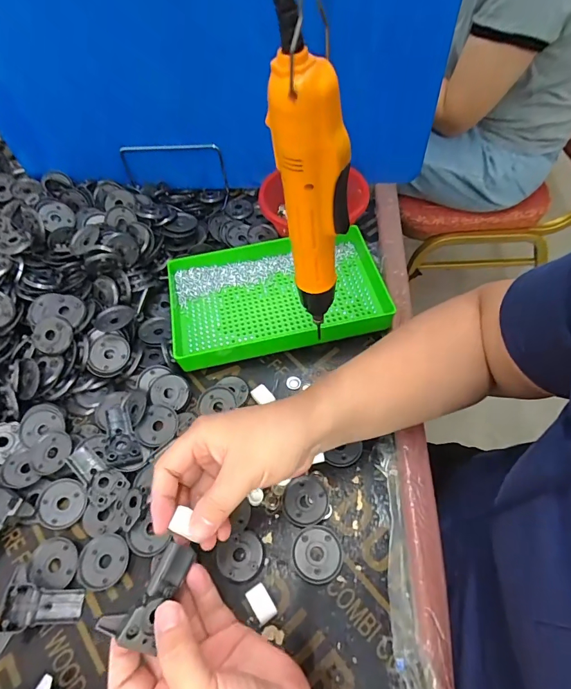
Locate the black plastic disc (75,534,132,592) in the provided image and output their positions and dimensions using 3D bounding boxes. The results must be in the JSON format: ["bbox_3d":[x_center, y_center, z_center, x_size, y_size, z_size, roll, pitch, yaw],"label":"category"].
[{"bbox_3d":[-0.159,0.188,0.348,0.043,0.004,0.042,-2,56,3],"label":"black plastic disc"}]

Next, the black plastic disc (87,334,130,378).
[{"bbox_3d":[-0.192,0.012,0.436,0.041,0.008,0.047,5,74,-3],"label":"black plastic disc"}]

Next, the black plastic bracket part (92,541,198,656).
[{"bbox_3d":[-0.084,0.160,0.258,0.029,0.015,0.063,28,50,17],"label":"black plastic bracket part"}]

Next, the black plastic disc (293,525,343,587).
[{"bbox_3d":[0.028,0.180,0.344,0.042,0.006,0.044,-2,56,3],"label":"black plastic disc"}]

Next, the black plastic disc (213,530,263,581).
[{"bbox_3d":[-0.039,0.182,0.346,0.036,0.007,0.038,-2,56,3],"label":"black plastic disc"}]

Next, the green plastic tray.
[{"bbox_3d":[-0.010,-0.062,0.479,0.251,0.028,0.148,-12,57,-4],"label":"green plastic tray"}]

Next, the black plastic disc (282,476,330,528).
[{"bbox_3d":[0.019,0.143,0.366,0.041,0.009,0.042,-2,56,3],"label":"black plastic disc"}]

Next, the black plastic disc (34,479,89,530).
[{"bbox_3d":[-0.212,0.150,0.378,0.042,0.010,0.043,-2,56,3],"label":"black plastic disc"}]

